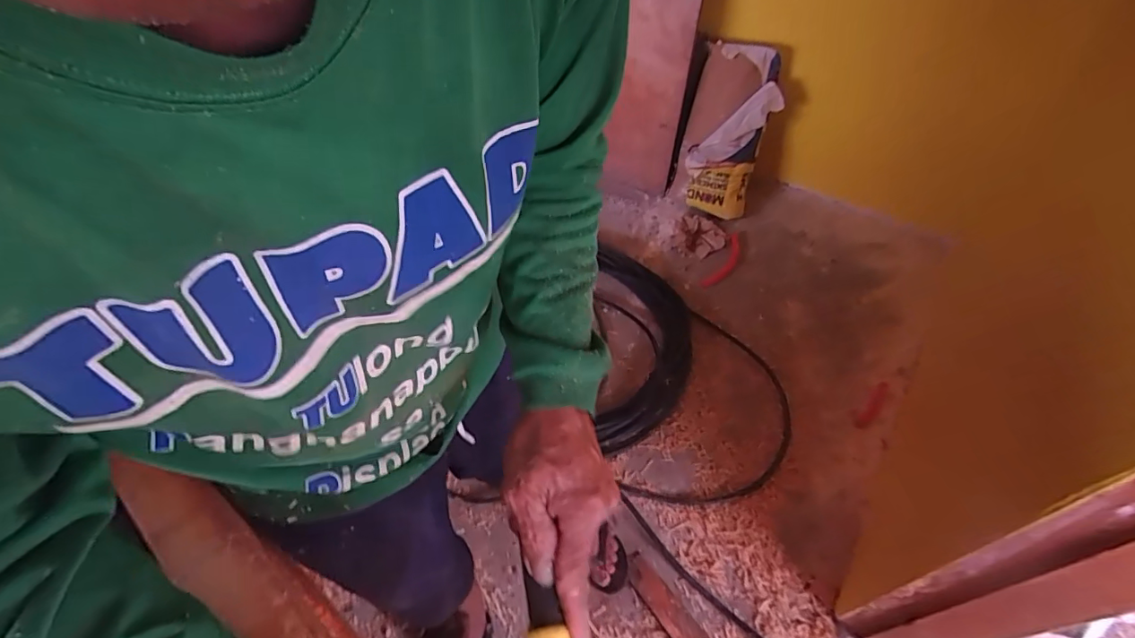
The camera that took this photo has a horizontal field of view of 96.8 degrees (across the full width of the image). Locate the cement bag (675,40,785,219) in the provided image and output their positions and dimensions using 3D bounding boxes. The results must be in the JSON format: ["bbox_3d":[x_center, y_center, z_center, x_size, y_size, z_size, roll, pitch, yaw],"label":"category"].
[{"bbox_3d":[0.468,-0.543,1.489,0.251,0.475,0.114,12,28,14],"label":"cement bag"}]

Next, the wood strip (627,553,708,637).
[{"bbox_3d":[0.245,0.619,0.936,0.057,0.014,0.394,-31,55,-19],"label":"wood strip"}]

